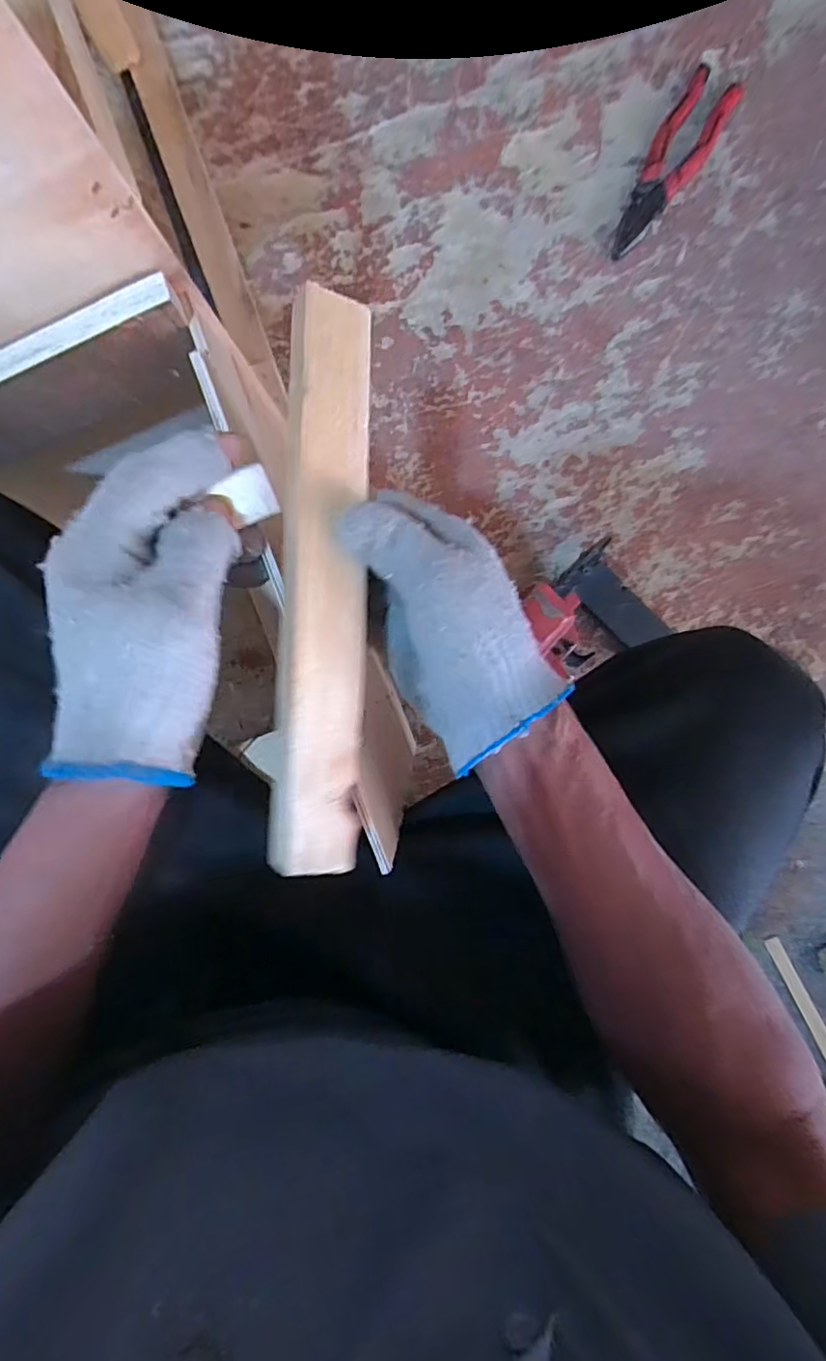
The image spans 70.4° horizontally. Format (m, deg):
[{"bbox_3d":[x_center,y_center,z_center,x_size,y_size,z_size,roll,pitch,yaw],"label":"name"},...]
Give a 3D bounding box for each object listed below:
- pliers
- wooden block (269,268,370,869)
[{"bbox_3d":[0.258,-0.519,0.592,0.054,0.023,0.177,33,95,-3],"label":"pliers"},{"bbox_3d":[-0.042,-0.050,0.276,0.038,0.021,0.270,1,86,0],"label":"wooden block"}]

